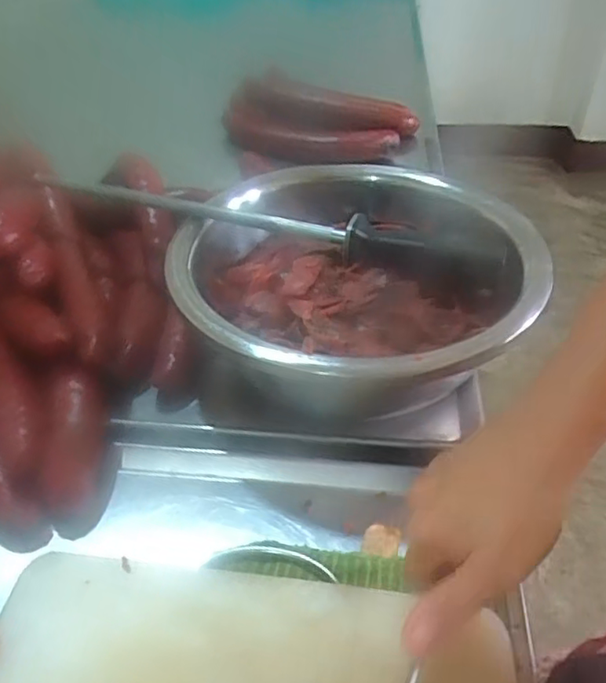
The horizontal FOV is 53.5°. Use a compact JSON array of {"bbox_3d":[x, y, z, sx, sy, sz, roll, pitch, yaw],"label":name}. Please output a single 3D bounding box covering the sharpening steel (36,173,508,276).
[{"bbox_3d":[-0.041,-0.098,0.500,0.395,0.034,0.033,14,44,15],"label":"sharpening steel"}]

